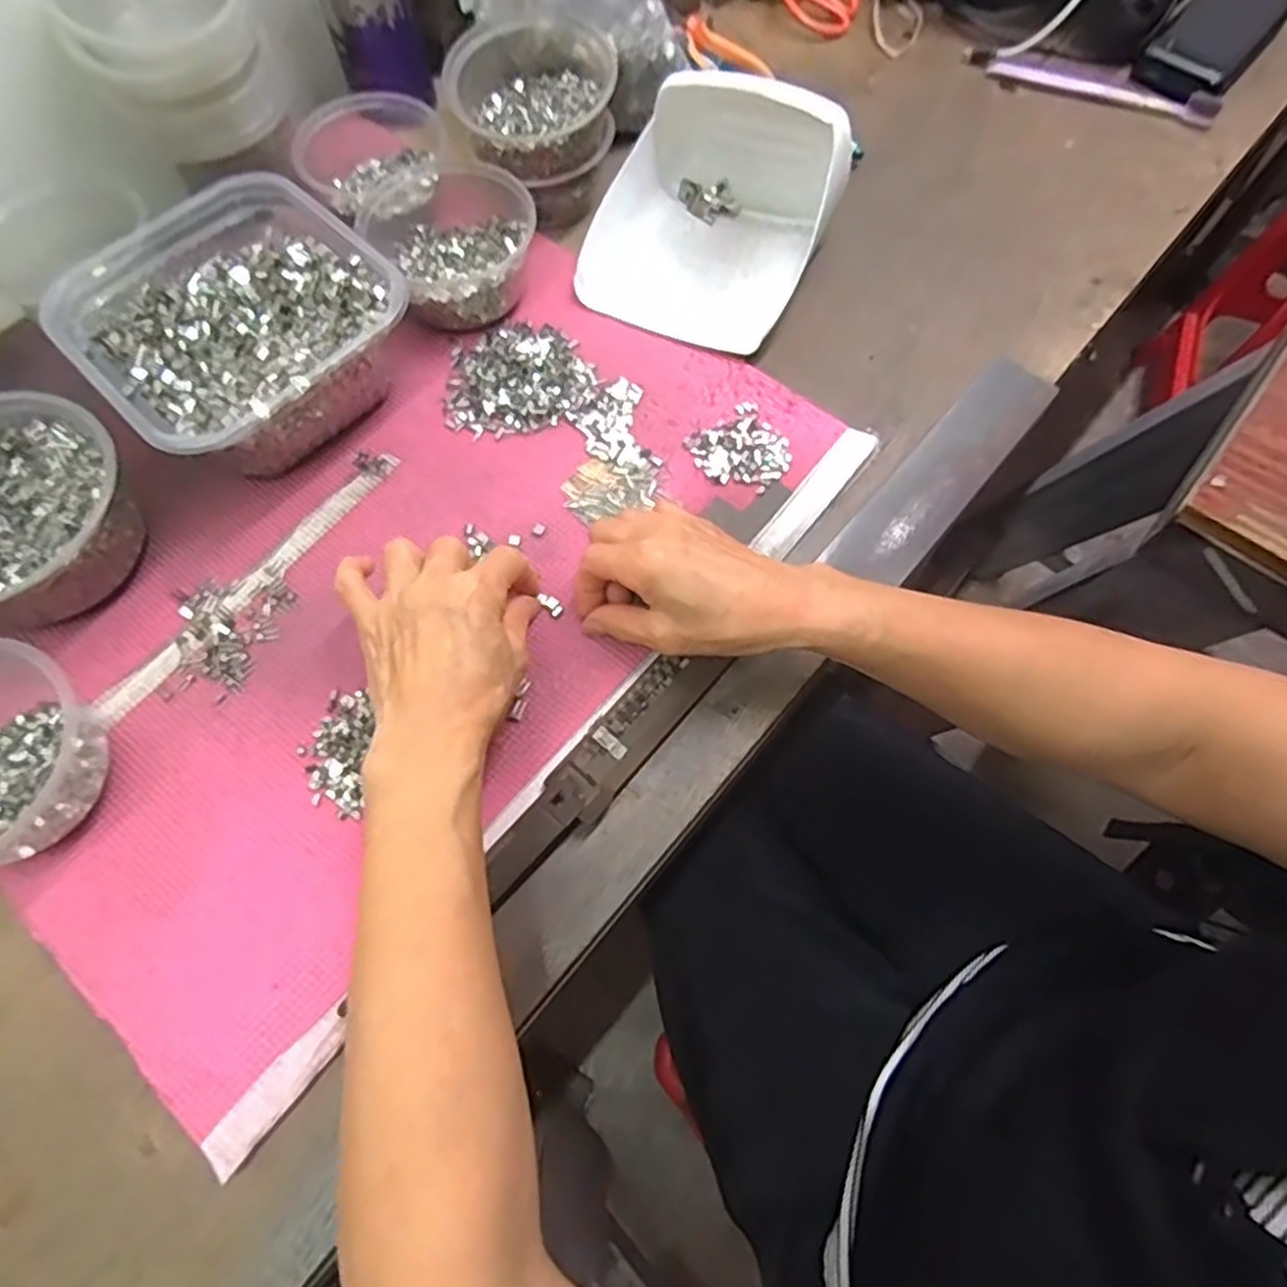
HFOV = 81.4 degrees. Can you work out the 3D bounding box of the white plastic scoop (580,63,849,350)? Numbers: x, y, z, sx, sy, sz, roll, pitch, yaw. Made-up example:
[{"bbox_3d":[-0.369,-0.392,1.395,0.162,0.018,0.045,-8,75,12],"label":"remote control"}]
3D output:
[{"bbox_3d":[0.048,-0.310,0.521,0.161,0.081,0.184,24,70,10],"label":"white plastic scoop"}]

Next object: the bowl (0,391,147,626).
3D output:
[{"bbox_3d":[-0.360,-0.071,0.432,0.120,0.063,0.130,0,67,1],"label":"bowl"}]

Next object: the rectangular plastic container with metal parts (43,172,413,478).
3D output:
[{"bbox_3d":[-0.254,-0.195,0.479,0.179,0.075,0.173,41,74,15],"label":"rectangular plastic container with metal parts"}]

